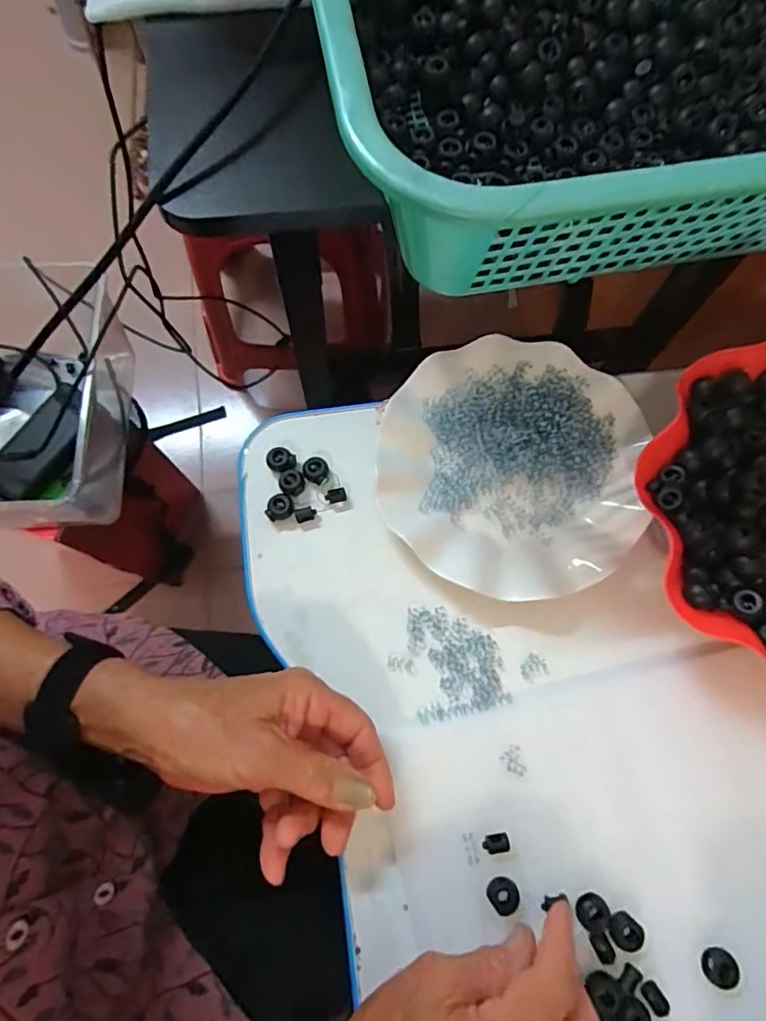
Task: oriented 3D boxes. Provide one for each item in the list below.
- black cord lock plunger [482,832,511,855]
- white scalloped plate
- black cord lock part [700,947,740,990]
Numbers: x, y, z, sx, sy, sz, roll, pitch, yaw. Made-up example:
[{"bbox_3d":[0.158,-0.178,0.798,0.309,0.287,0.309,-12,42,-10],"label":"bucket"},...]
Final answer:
[{"bbox_3d":[0.065,0.190,0.312,0.016,0.004,0.010,-12,75,-4],"label":"black cord lock plunger"},{"bbox_3d":[0.087,-0.032,0.379,0.176,0.023,0.177,0,74,-1],"label":"white scalloped plate"},{"bbox_3d":[0.184,0.251,0.302,0.016,0.012,0.018,40,78,10],"label":"black cord lock part"}]

